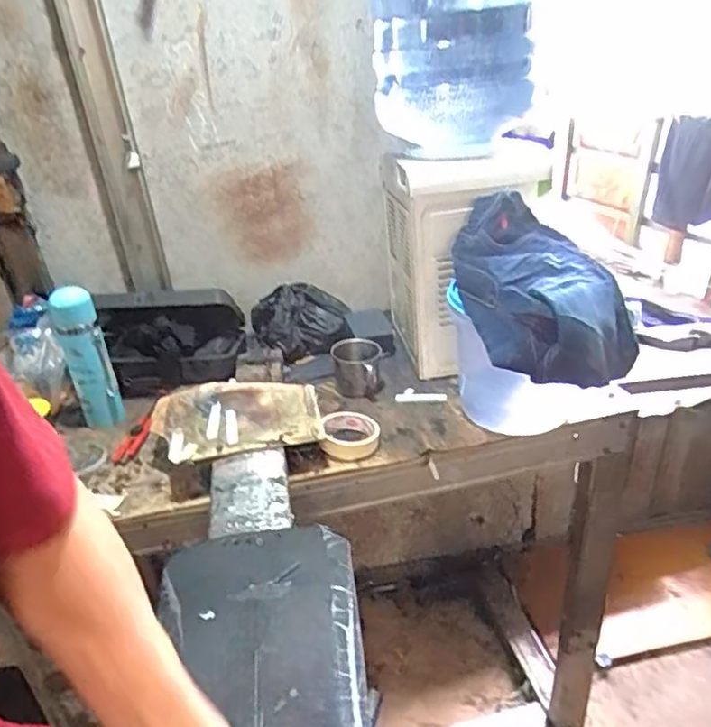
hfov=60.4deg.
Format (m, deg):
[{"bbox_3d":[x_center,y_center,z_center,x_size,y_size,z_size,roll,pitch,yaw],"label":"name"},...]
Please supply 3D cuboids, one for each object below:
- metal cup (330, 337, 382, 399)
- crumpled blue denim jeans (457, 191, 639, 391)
[{"bbox_3d":[0.004,0.012,1.029,0.079,0.085,0.079,-5,27,3],"label":"metal cup"},{"bbox_3d":[0.246,-0.109,0.834,0.201,0.159,0.270,-7,27,-1],"label":"crumpled blue denim jeans"}]

